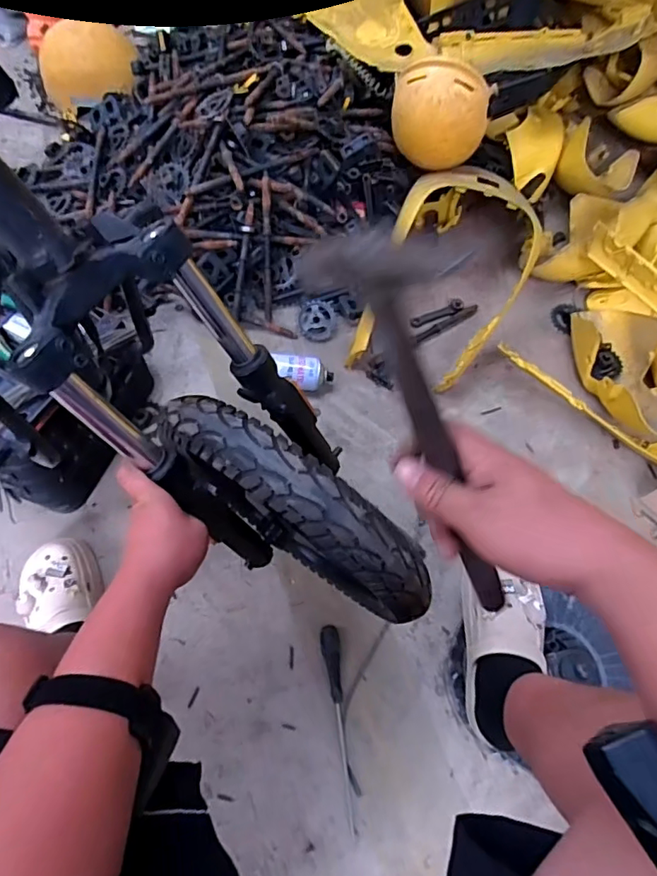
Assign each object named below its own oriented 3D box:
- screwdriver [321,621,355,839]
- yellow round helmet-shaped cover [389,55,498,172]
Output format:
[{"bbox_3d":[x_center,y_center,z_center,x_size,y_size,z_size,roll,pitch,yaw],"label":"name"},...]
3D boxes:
[{"bbox_3d":[0.014,0.451,0.842,0.030,0.027,0.288,-4,65,-4],"label":"screwdriver"},{"bbox_3d":[0.227,-0.657,1.089,0.202,0.173,0.110,14,66,1],"label":"yellow round helmet-shaped cover"}]

